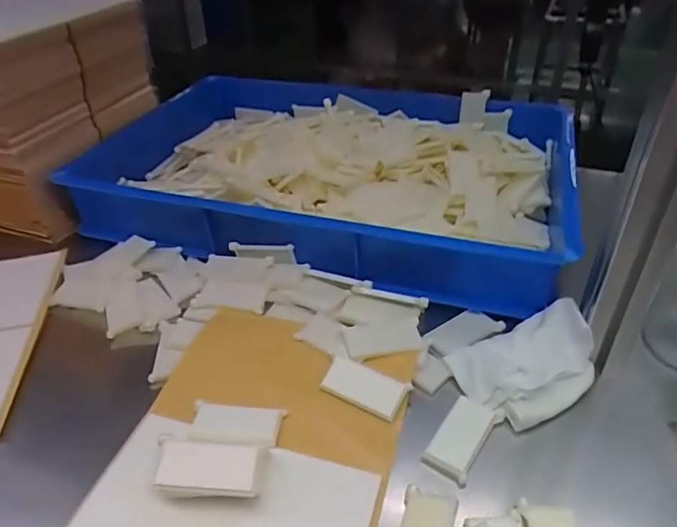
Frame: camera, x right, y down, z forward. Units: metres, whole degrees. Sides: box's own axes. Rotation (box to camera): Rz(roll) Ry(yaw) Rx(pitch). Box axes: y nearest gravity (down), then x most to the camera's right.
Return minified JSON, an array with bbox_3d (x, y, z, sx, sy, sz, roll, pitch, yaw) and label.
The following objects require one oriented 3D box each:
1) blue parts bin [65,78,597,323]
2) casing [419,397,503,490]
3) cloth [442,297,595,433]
[{"bbox_3d":[0.001,-0.138,0.717,0.573,0.089,0.398,13,39,18],"label":"blue parts bin"},{"bbox_3d":[0.102,0.143,0.439,0.038,0.011,0.077,23,44,30],"label":"casing"},{"bbox_3d":[0.174,0.083,0.478,0.129,0.034,0.093,-15,39,-18],"label":"cloth"}]

